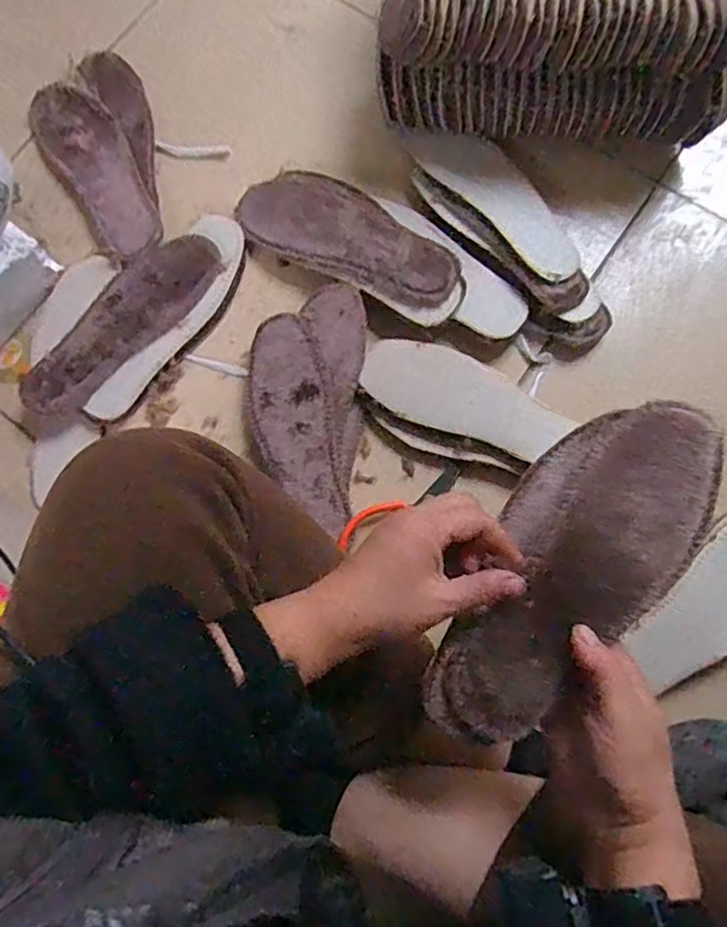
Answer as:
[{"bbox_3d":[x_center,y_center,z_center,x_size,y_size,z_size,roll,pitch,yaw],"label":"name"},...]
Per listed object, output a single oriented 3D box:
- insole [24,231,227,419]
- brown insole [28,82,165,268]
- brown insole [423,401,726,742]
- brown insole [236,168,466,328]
[{"bbox_3d":[-0.247,-0.147,0.642,0.083,0.026,0.238,40,81,9],"label":"insole"},{"bbox_3d":[-0.288,-0.322,0.685,0.080,0.012,0.240,-33,79,-6],"label":"brown insole"},{"bbox_3d":[0.132,0.065,0.391,0.108,0.016,0.238,24,80,29],"label":"brown insole"},{"bbox_3d":[-0.011,-0.232,0.640,0.254,0.020,0.097,29,80,8],"label":"brown insole"}]

